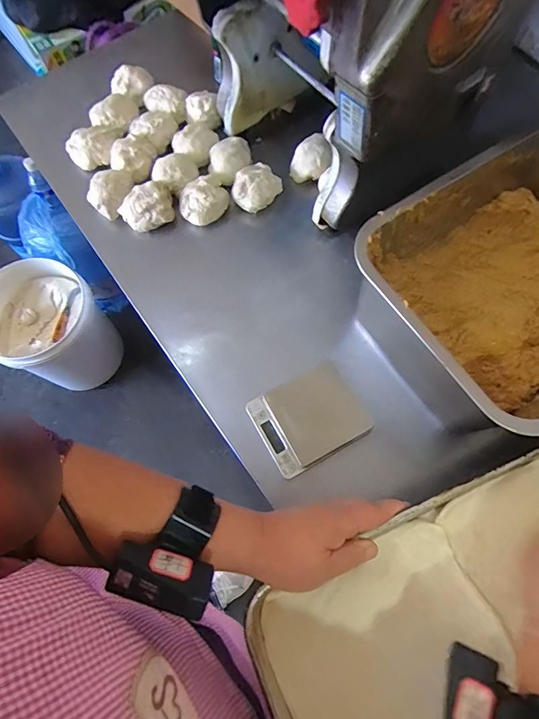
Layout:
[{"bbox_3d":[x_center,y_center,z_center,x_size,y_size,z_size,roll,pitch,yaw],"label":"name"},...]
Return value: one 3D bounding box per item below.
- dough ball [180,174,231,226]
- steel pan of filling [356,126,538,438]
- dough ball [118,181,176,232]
[{"bbox_3d":[-0.099,-0.236,0.603,0.074,0.037,0.067,-38,74,-12],"label":"dough ball"},{"bbox_3d":[0.288,-0.087,0.482,0.334,0.164,0.255,-34,73,-11],"label":"steel pan of filling"},{"bbox_3d":[-0.180,-0.223,0.600,0.078,0.043,0.060,-29,72,-9],"label":"dough ball"}]

